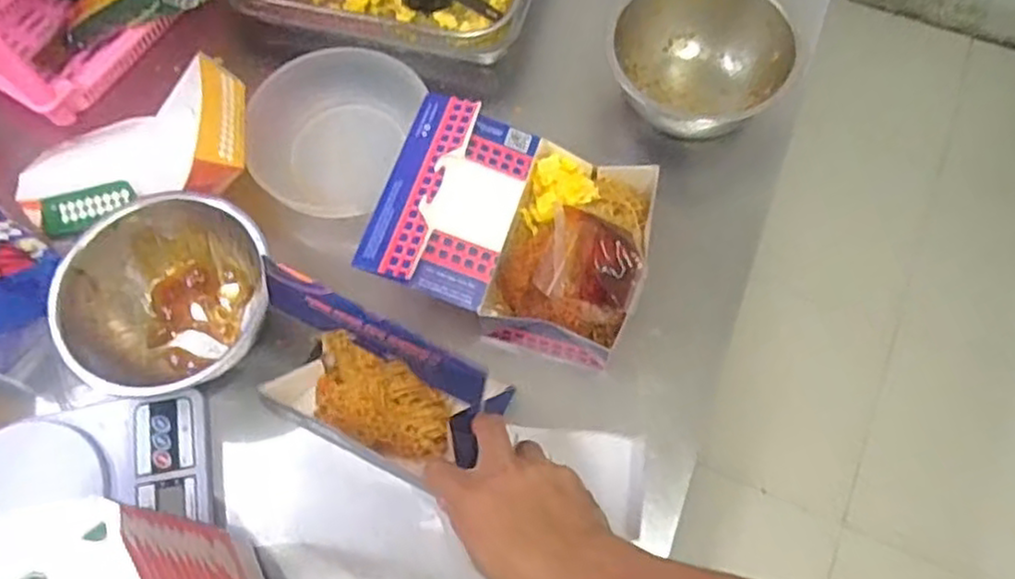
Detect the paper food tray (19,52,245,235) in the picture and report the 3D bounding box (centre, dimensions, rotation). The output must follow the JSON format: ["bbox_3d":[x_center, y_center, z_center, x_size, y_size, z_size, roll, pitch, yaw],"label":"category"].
[{"bbox_3d":[-0.342,-0.124,0.653,0.232,0.057,0.125,-11,67,19],"label":"paper food tray"}]

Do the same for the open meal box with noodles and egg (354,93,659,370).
[{"bbox_3d":[0.010,-0.052,0.612,0.215,0.073,0.174,18,70,9],"label":"open meal box with noodles and egg"}]

